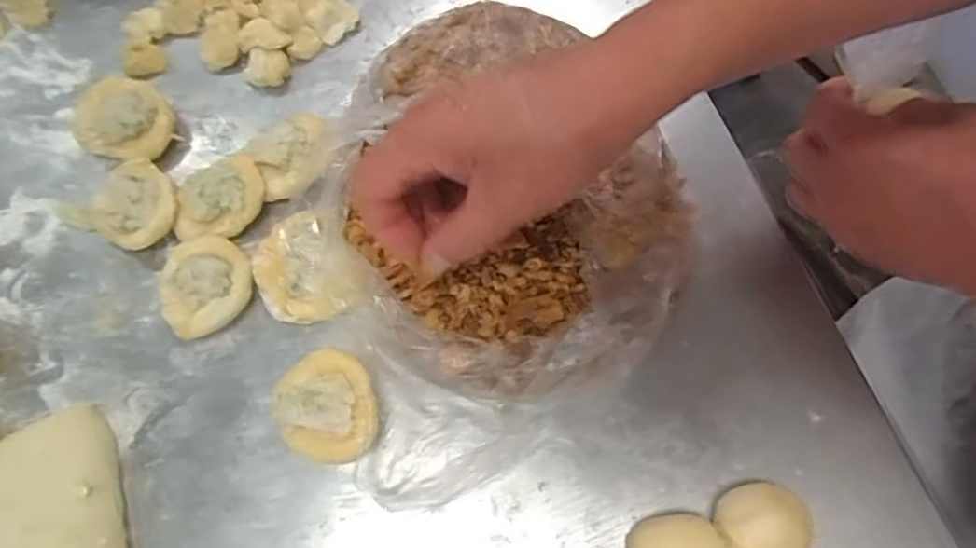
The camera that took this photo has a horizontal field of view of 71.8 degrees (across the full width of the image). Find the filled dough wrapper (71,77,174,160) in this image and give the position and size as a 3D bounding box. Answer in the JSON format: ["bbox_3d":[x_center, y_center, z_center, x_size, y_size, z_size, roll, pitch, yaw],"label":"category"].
[{"bbox_3d":[-0.234,-0.099,0.439,0.061,0.024,0.051,18,71,9],"label":"filled dough wrapper"}]

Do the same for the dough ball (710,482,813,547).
[{"bbox_3d":[0.129,0.124,0.325,0.038,0.040,0.042,1,69,3],"label":"dough ball"}]

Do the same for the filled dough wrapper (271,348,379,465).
[{"bbox_3d":[-0.087,0.072,0.362,0.054,0.026,0.059,-1,69,2],"label":"filled dough wrapper"}]

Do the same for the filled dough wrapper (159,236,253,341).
[{"bbox_3d":[-0.163,0.007,0.392,0.052,0.025,0.057,-1,69,2],"label":"filled dough wrapper"}]

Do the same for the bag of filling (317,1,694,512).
[{"bbox_3d":[0.010,-0.026,0.373,0.198,0.065,0.251,-13,69,-2],"label":"bag of filling"}]

